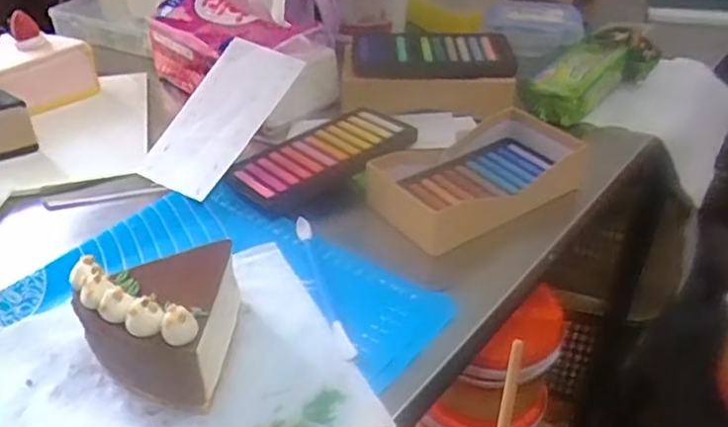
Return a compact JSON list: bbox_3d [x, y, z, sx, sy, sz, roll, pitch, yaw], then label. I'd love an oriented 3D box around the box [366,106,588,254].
[{"bbox_3d":[0.090,-0.032,0.548,0.173,0.036,0.100,-23,43,-29],"label":"box"}]

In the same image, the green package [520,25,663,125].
[{"bbox_3d":[0.228,-0.138,0.681,0.163,0.052,0.071,-29,47,-35],"label":"green package"}]

